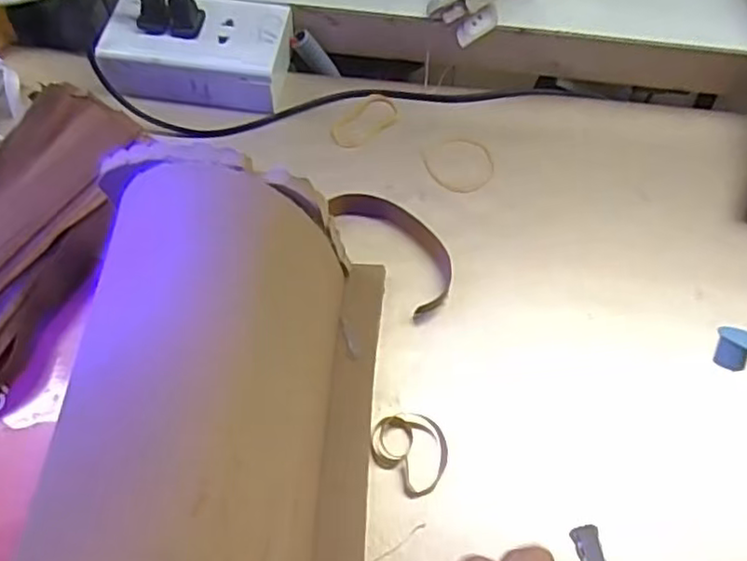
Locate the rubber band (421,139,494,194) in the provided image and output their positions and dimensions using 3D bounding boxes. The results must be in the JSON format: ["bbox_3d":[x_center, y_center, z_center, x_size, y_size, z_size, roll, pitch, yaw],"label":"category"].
[{"bbox_3d":[0.058,-0.077,0.437,0.045,0.004,0.043,0,62,0],"label":"rubber band"}]

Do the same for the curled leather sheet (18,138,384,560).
[{"bbox_3d":[-0.064,0.056,0.298,0.124,0.120,0.202,3,61,2],"label":"curled leather sheet"}]

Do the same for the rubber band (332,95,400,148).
[{"bbox_3d":[-0.006,-0.110,0.454,0.029,0.005,0.055,40,69,19],"label":"rubber band"}]

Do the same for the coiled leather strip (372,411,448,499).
[{"bbox_3d":[0.020,0.089,0.345,0.035,0.005,0.042,-41,69,-19],"label":"coiled leather strip"}]

